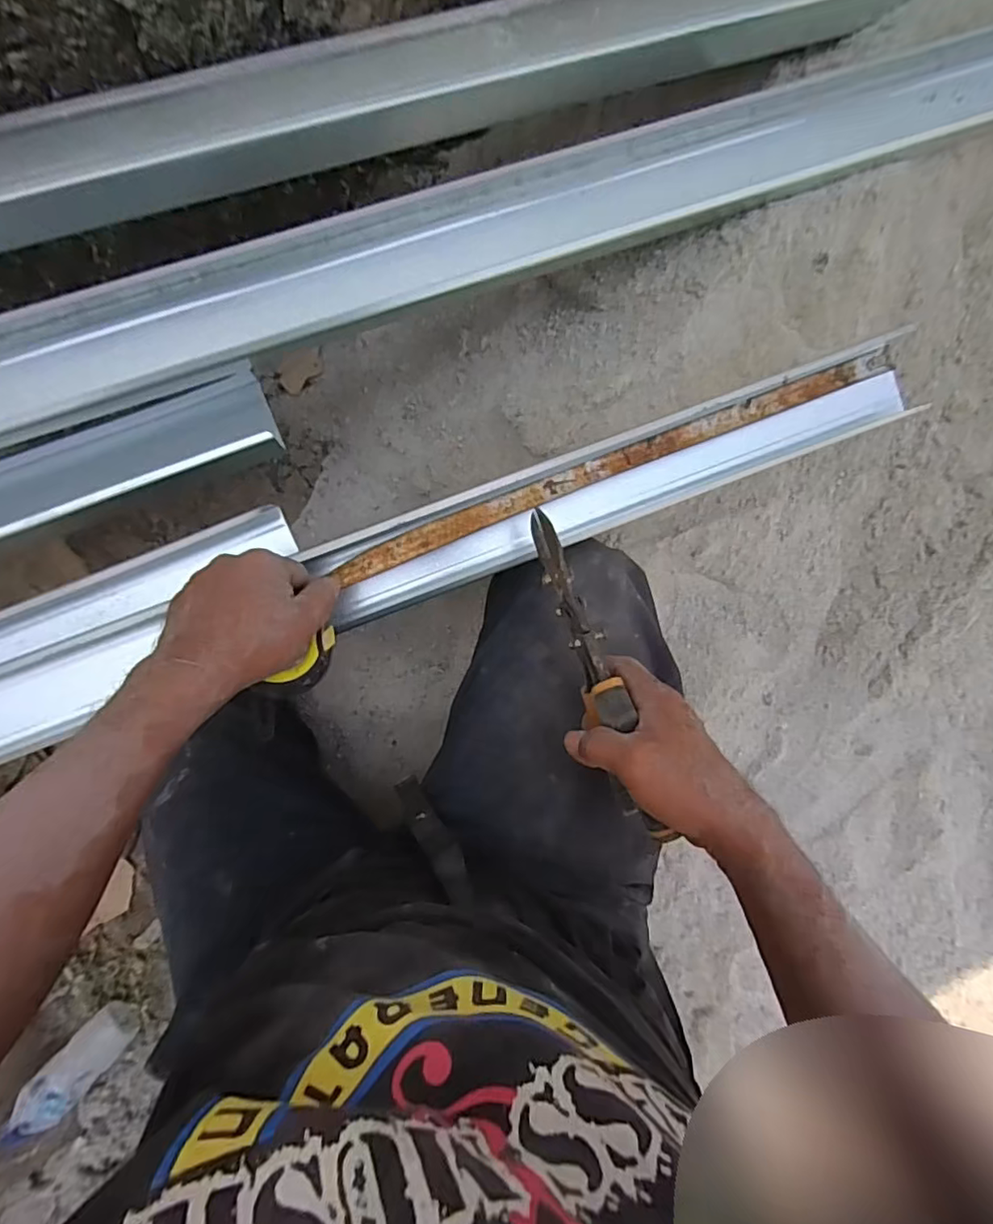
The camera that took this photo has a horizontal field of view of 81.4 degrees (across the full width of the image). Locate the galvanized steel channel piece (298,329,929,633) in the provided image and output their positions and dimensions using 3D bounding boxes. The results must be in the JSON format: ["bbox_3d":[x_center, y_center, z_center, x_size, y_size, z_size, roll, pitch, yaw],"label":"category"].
[{"bbox_3d":[0.110,-0.116,0.494,0.530,0.064,0.074,-21,89,-6],"label":"galvanized steel channel piece"}]

